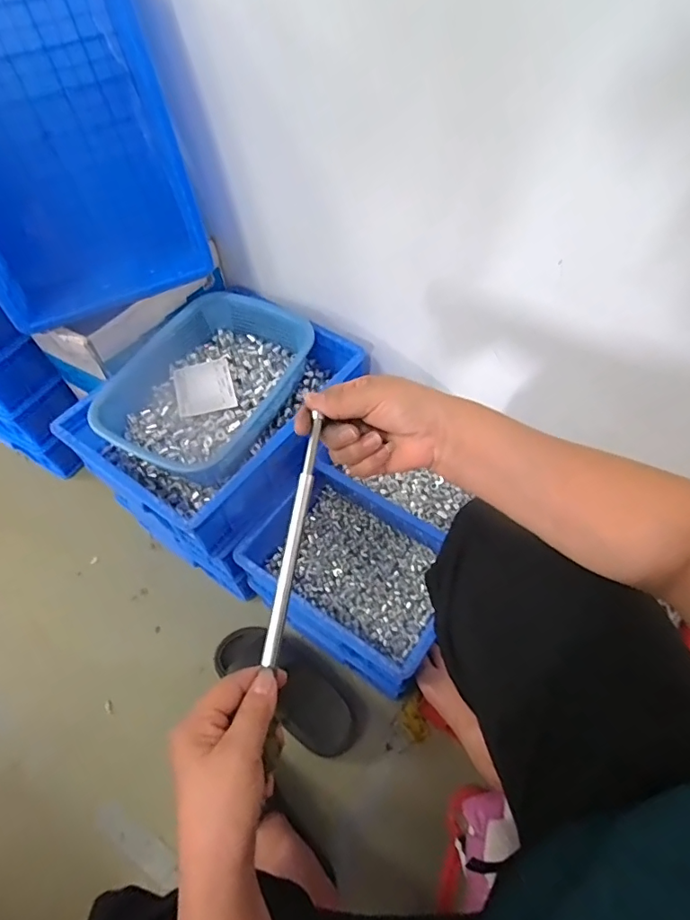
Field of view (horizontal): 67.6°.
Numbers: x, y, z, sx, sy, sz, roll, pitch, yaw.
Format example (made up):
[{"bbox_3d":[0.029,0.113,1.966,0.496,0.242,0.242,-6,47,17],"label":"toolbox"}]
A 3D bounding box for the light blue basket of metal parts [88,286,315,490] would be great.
[{"bbox_3d":[-0.221,-0.123,0.831,0.241,0.078,0.339,25,60,17],"label":"light blue basket of metal parts"}]

